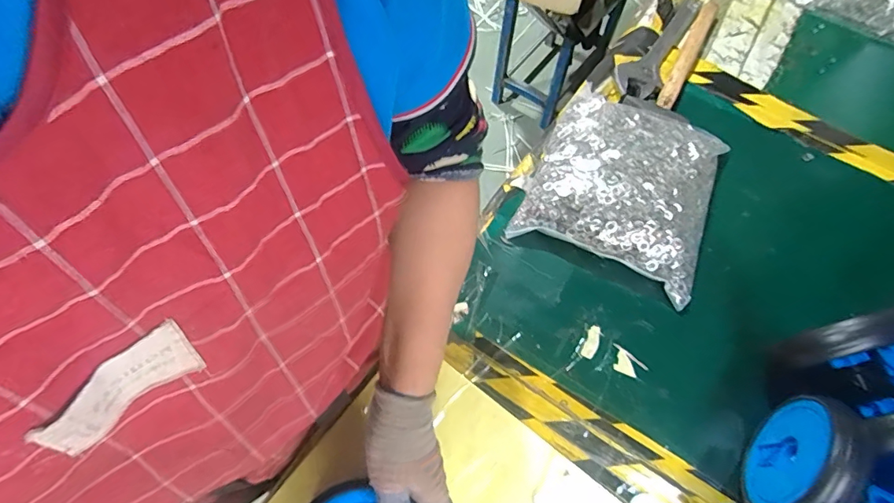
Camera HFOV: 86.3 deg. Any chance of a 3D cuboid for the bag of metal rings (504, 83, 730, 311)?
[{"bbox_3d":[0.241,-0.098,0.645,0.234,0.073,0.272,24,67,9],"label":"bag of metal rings"}]

